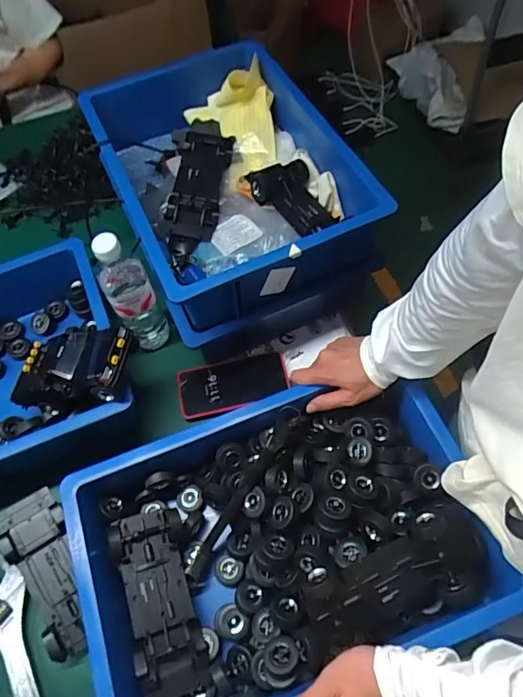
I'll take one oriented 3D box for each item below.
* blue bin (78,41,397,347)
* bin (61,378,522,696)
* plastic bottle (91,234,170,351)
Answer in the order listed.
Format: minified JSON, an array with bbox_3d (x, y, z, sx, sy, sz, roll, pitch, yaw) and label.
[{"bbox_3d":[-0.057,-0.267,0.725,0.312,0.117,0.468,-22,61,-8],"label":"blue bin"},{"bbox_3d":[0.022,0.222,0.565,0.445,0.108,0.303,-23,61,-8],"label":"bin"},{"bbox_3d":[-0.183,-0.078,0.679,0.064,0.220,0.059,-30,63,-12],"label":"plastic bottle"}]

